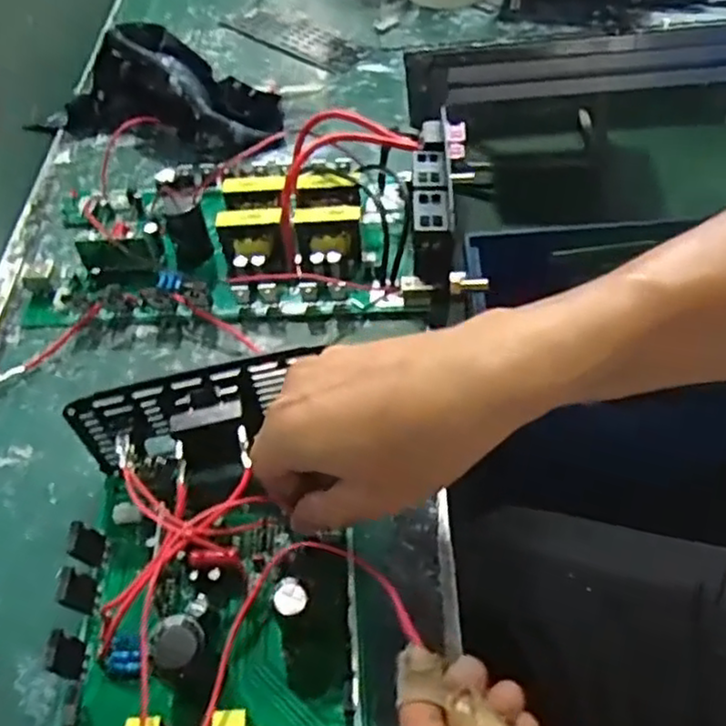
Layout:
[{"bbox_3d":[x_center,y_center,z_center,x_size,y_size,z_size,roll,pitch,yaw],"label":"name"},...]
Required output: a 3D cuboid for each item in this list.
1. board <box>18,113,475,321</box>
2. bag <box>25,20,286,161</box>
[{"bbox_3d":[-0.074,-0.101,0.448,0.282,0.058,0.150,-3,52,3],"label":"board"},{"bbox_3d":[-0.171,-0.215,0.544,0.211,0.067,0.077,11,54,13],"label":"bag"}]

